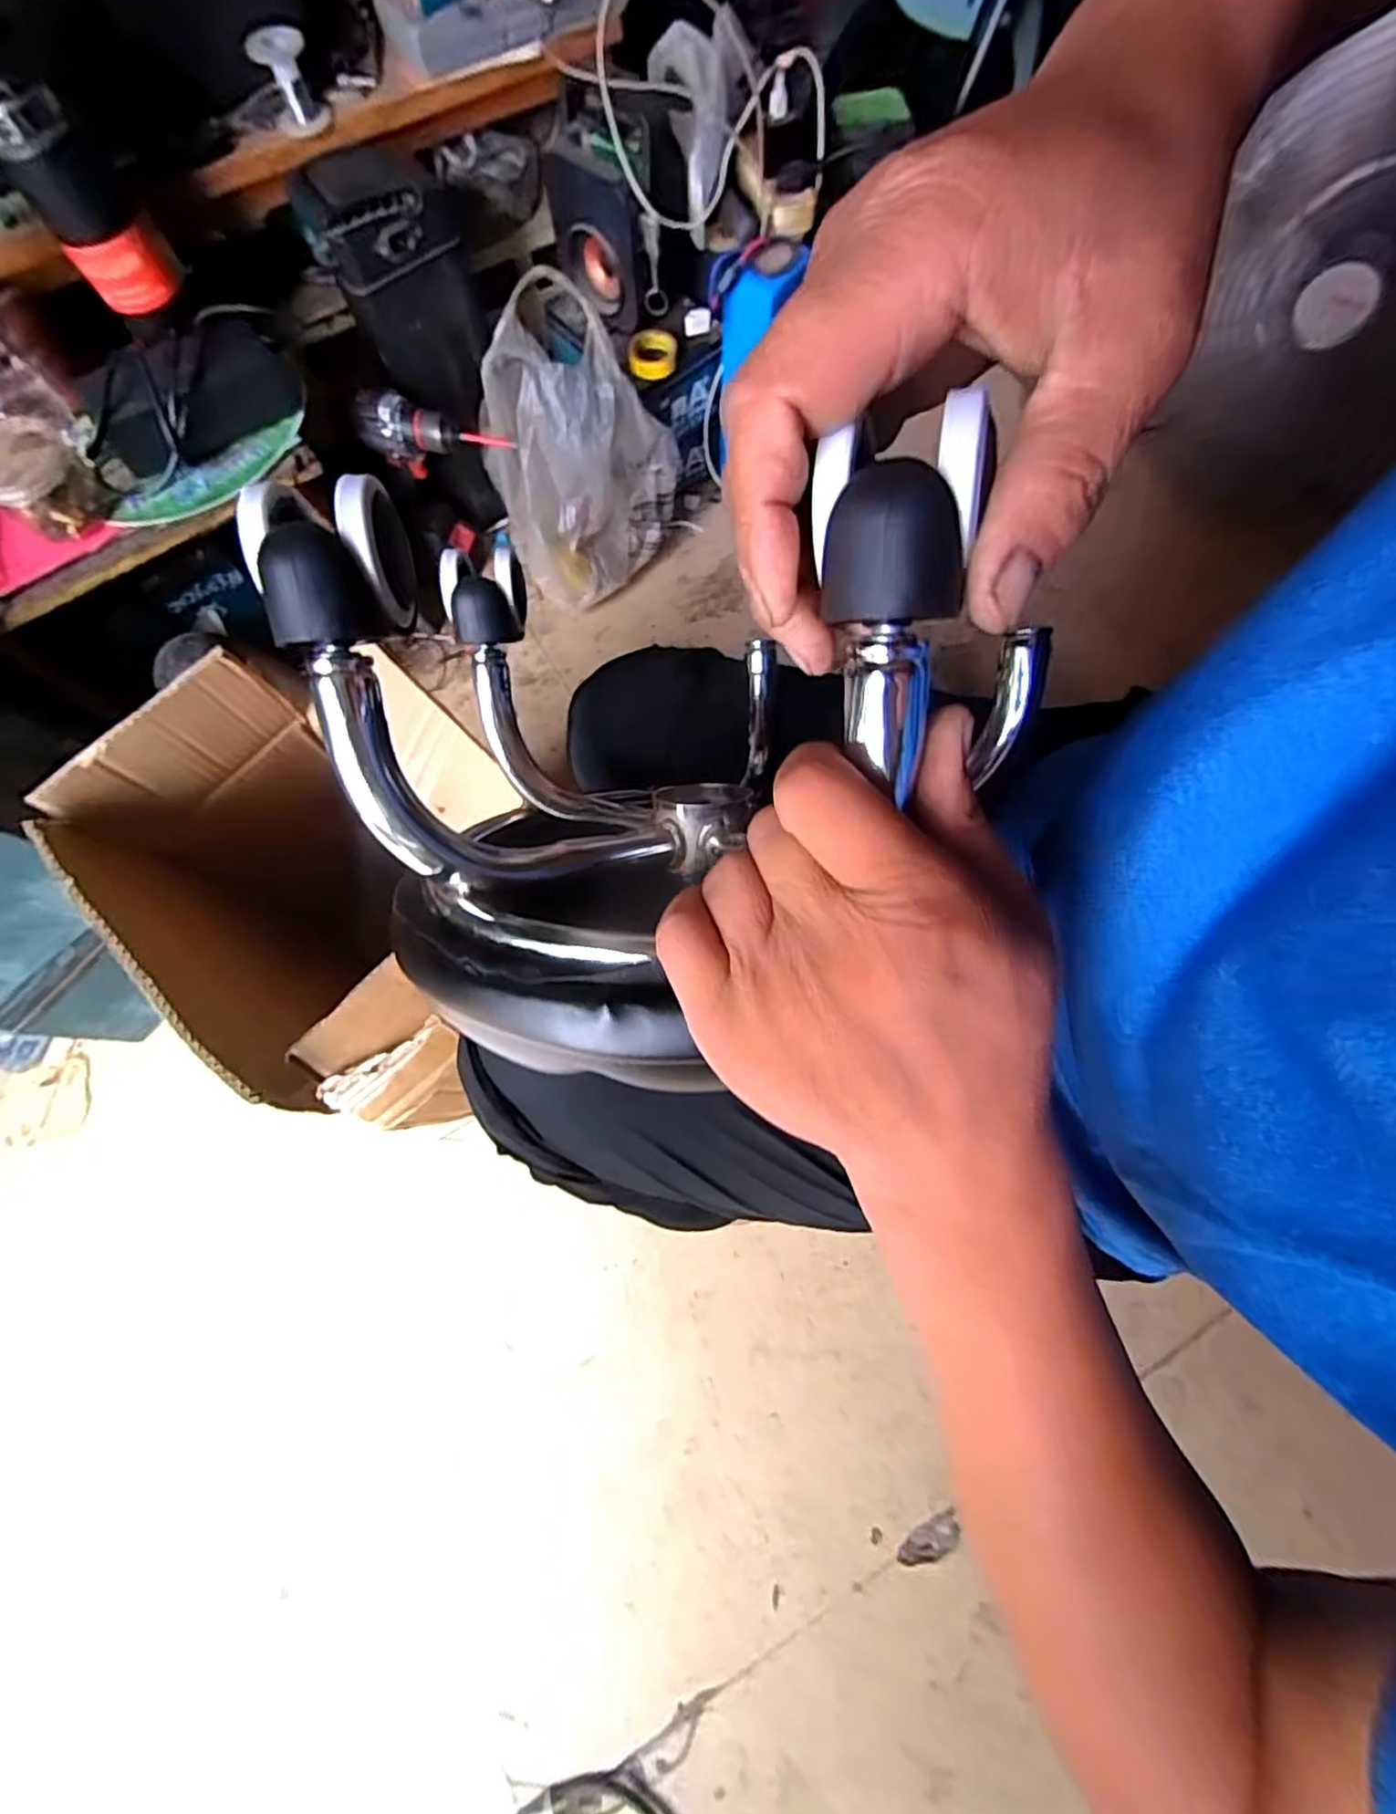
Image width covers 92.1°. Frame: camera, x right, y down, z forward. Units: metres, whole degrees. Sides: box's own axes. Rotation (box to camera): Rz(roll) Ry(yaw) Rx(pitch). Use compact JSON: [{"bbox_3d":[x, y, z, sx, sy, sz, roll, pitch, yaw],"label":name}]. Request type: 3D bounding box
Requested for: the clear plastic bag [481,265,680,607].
[{"bbox_3d":[-0.137,-0.531,0.801,0.229,0.273,0.150,-13,76,-2],"label":"clear plastic bag"}]

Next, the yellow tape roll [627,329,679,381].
[{"bbox_3d":[-0.055,-0.662,0.803,0.059,0.019,0.059,0,76,1],"label":"yellow tape roll"}]

